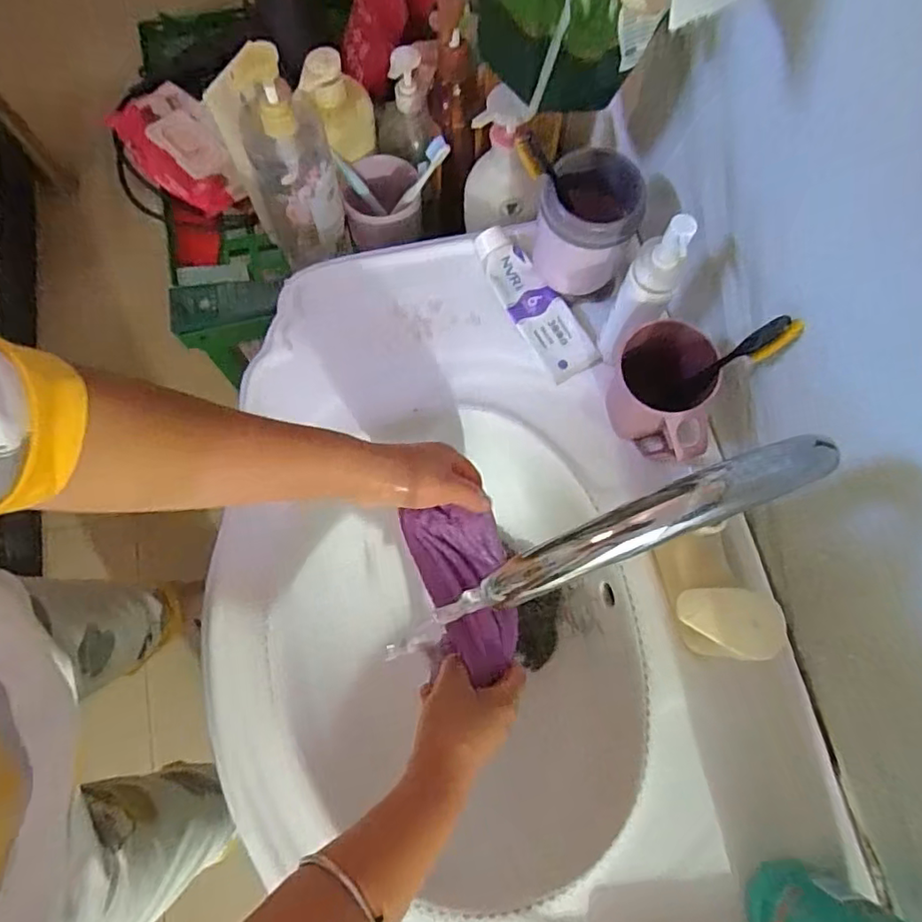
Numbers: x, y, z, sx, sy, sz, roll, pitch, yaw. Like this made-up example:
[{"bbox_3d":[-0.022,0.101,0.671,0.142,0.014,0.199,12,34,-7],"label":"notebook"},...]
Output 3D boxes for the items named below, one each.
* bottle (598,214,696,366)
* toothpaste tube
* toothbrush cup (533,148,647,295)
[{"bbox_3d":[0.151,-0.135,0.492,0.037,0.172,0.038,0,73,0],"label":"bottle"},{"bbox_3d":[0.073,-0.157,0.583,0.050,0.028,0.167,-29,76,-8],"label":"toothpaste tube"},{"bbox_3d":[0.111,-0.210,0.539,0.079,0.129,0.089,14,74,4],"label":"toothbrush cup"}]

